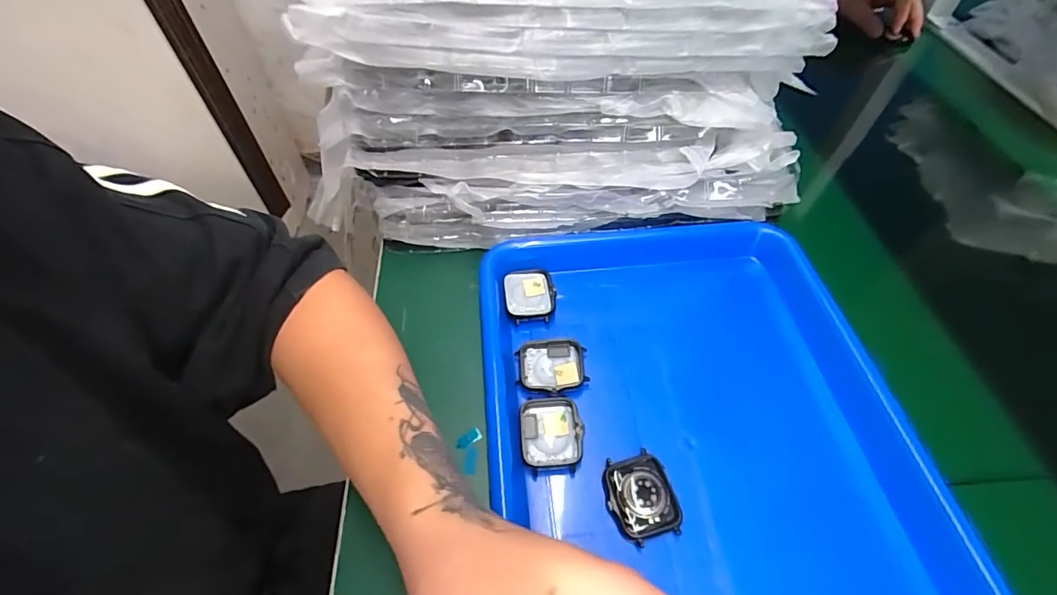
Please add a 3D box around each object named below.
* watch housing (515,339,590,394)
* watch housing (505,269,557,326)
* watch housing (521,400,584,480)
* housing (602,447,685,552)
[{"bbox_3d":[0.016,0.048,0.321,0.046,0.008,0.038,1,53,0],"label":"watch housing"},{"bbox_3d":[0.001,-0.002,0.355,0.038,0.011,0.042,0,53,0],"label":"watch housing"},{"bbox_3d":[0.014,0.087,0.294,0.038,0.010,0.045,-2,53,-2],"label":"watch housing"},{"bbox_3d":[0.066,0.115,0.271,0.038,0.009,0.046,-12,54,-9],"label":"housing"}]

